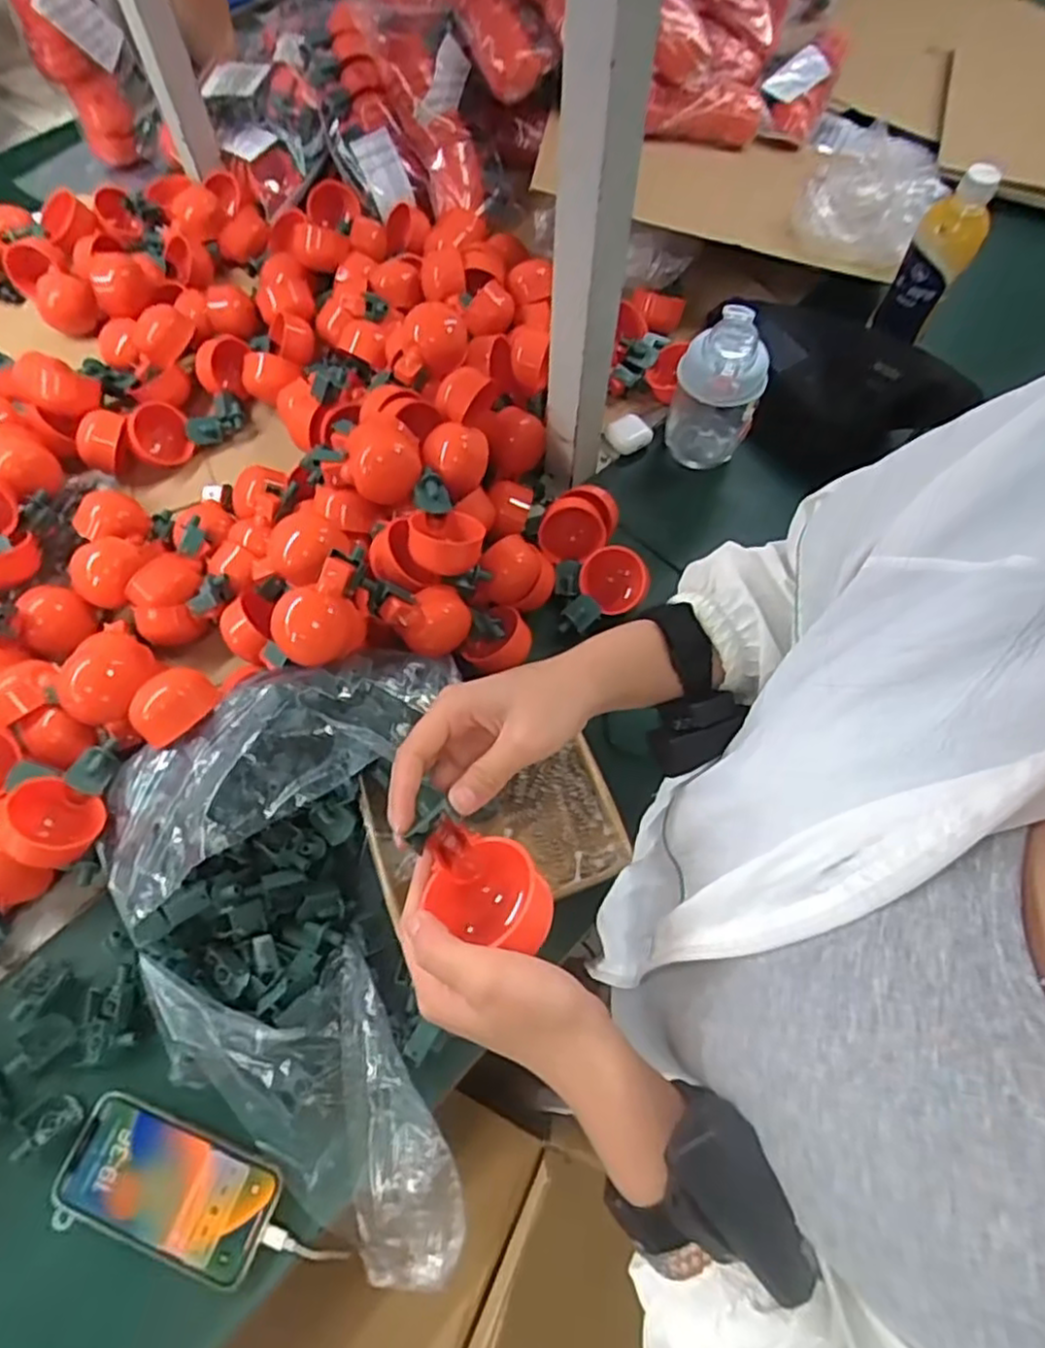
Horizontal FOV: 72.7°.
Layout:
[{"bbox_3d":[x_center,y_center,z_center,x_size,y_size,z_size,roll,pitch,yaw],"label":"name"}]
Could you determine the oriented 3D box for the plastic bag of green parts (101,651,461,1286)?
[{"bbox_3d":[-0.173,0.183,0.507,0.261,0.116,0.421,-1,65,-2],"label":"plastic bag of green parts"}]

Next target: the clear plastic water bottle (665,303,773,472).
[{"bbox_3d":[0.196,-0.283,0.721,0.083,0.139,0.089,18,66,7],"label":"clear plastic water bottle"}]

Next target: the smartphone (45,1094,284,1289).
[{"bbox_3d":[-0.247,0.358,0.495,0.147,0.008,0.077,16,66,6],"label":"smartphone"}]

